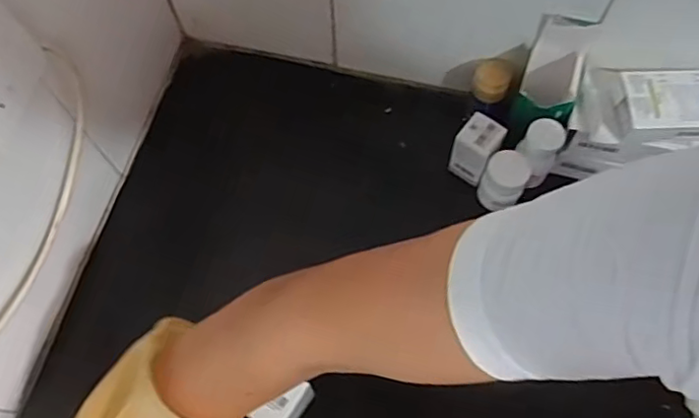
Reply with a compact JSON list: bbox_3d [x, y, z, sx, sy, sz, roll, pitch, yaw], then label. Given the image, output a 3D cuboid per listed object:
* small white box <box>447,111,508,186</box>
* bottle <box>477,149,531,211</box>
[{"bbox_3d":[0.132,-0.061,0.631,0.040,0.072,0.039,35,72,14],"label":"small white box"},{"bbox_3d":[0.157,-0.029,0.616,0.041,0.064,0.039,0,67,1],"label":"bottle"}]

